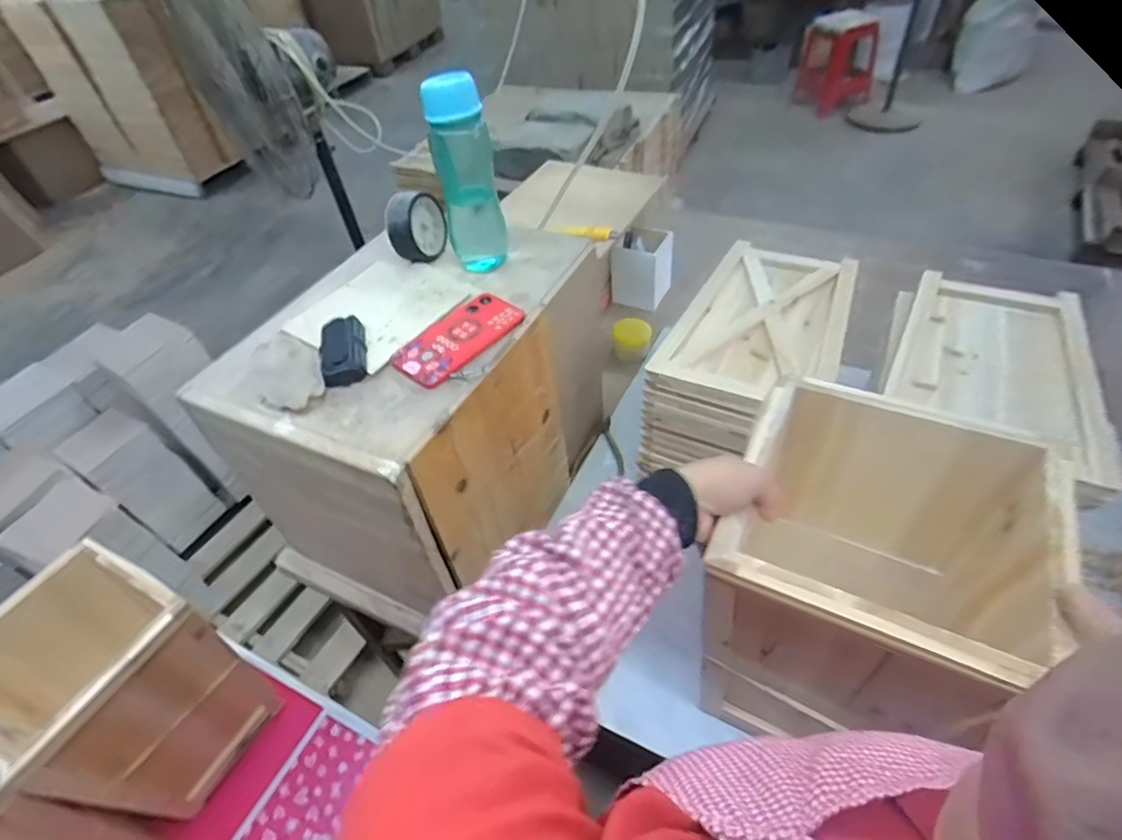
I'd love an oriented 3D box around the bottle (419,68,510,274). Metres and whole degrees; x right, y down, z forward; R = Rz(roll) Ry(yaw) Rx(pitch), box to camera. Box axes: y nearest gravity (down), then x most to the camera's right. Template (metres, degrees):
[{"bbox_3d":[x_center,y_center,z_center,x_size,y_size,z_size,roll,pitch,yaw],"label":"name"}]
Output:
[{"bbox_3d":[-0.122,-0.314,0.742,0.080,0.233,0.062,-11,47,-2],"label":"bottle"}]

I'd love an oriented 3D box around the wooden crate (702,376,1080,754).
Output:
[{"bbox_3d":[0.282,0.149,0.553,0.231,0.257,0.236,18,52,23],"label":"wooden crate"}]

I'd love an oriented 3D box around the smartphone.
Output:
[{"bbox_3d":[-0.121,-0.103,0.693,0.077,0.014,0.167,28,56,29],"label":"smartphone"}]

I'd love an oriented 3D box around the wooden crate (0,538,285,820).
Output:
[{"bbox_3d":[-0.647,0.406,0.864,0.248,0.349,0.239,17,51,22],"label":"wooden crate"}]

